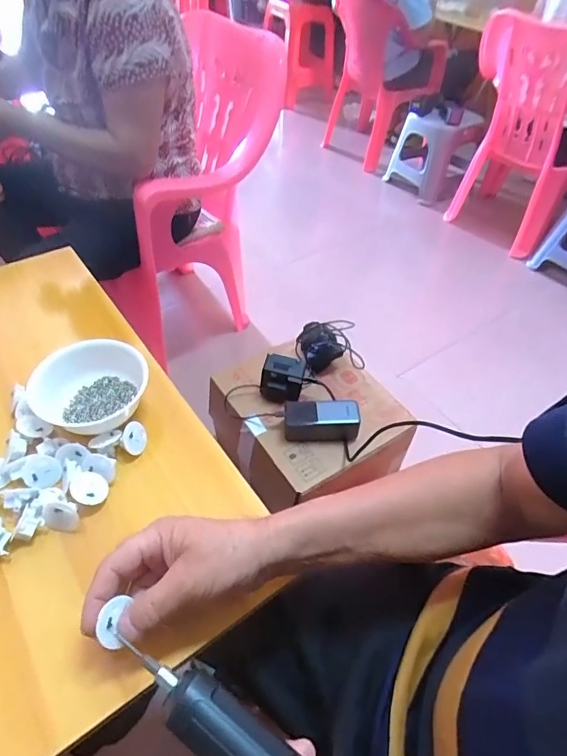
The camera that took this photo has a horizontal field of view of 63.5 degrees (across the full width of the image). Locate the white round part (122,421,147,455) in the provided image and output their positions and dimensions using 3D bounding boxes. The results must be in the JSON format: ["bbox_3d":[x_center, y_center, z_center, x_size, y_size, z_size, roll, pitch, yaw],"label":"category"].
[{"bbox_3d":[-0.152,0.062,0.466,0.011,0.027,0.033,-24,41,36],"label":"white round part"}]

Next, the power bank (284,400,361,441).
[{"bbox_3d":[0.067,0.076,0.810,0.128,0.056,0.057,2,48,-2],"label":"power bank"}]

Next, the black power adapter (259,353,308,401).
[{"bbox_3d":[-0.001,0.002,0.850,0.077,0.066,0.052,14,48,9],"label":"black power adapter"}]

